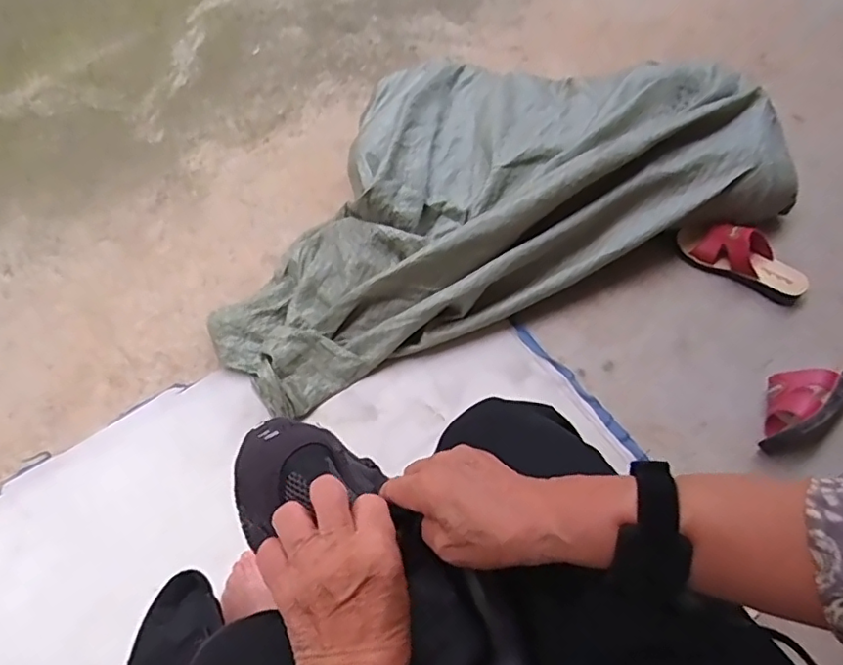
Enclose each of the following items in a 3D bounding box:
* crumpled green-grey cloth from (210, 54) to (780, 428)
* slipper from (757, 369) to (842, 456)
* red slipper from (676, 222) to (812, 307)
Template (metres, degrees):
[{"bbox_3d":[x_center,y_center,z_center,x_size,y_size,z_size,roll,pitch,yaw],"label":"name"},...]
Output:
[{"bbox_3d":[0.119,-0.273,1.064,1.087,0.200,0.500,-21,59,-11],"label":"crumpled green-grey cloth"},{"bbox_3d":[0.607,0.100,0.899,0.218,0.075,0.097,-38,64,-20],"label":"slipper"},{"bbox_3d":[0.595,-0.139,1.049,0.235,0.073,0.088,28,63,18],"label":"red slipper"}]

